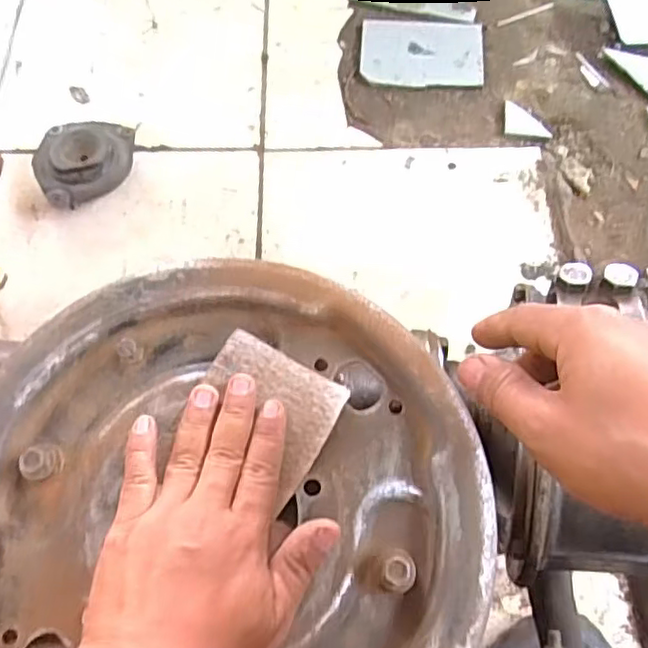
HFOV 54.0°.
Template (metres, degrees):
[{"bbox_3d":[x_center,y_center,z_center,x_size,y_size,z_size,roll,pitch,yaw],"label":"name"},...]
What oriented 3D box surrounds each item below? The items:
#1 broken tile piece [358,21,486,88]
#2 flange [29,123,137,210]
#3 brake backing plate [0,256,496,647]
[{"bbox_3d":[0.152,-0.419,0.983,0.185,0.013,0.126,3,70,0],"label":"broken tile piece"},{"bbox_3d":[-0.330,-0.230,0.884,0.142,0.056,0.119,-29,68,-13],"label":"flange"},{"bbox_3d":[-0.060,0.106,0.351,0.288,0.028,0.288,0,70,-1],"label":"brake backing plate"}]

